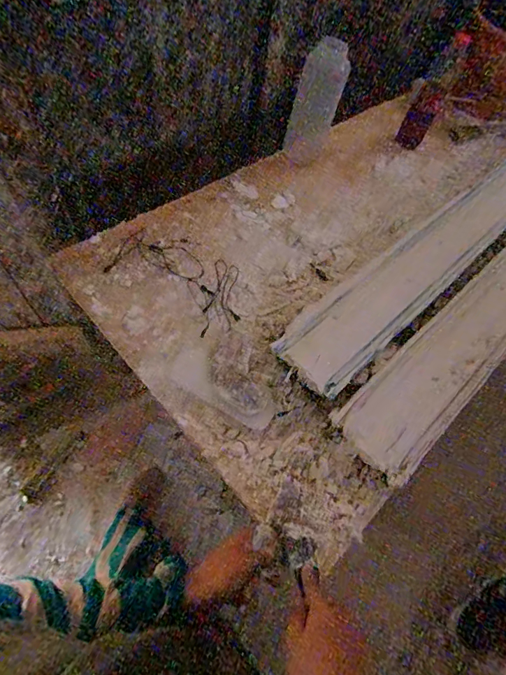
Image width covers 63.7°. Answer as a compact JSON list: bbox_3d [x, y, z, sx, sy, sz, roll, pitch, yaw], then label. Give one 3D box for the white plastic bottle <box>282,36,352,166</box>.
[{"bbox_3d":[0.132,-0.475,0.824,0.074,0.208,0.069,28,33,15],"label":"white plastic bottle"}]

